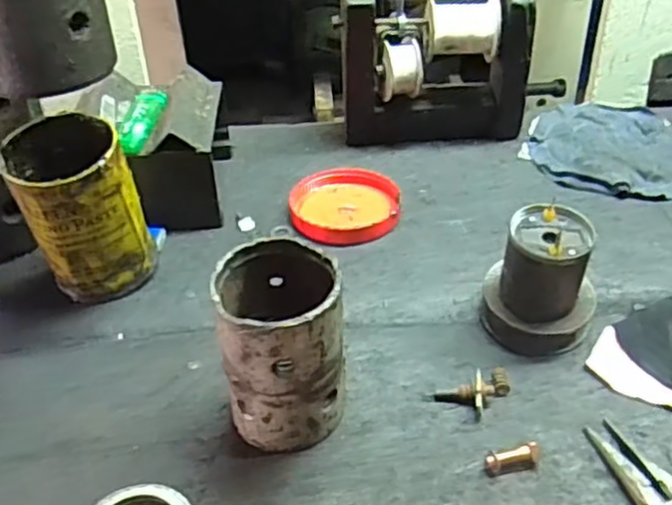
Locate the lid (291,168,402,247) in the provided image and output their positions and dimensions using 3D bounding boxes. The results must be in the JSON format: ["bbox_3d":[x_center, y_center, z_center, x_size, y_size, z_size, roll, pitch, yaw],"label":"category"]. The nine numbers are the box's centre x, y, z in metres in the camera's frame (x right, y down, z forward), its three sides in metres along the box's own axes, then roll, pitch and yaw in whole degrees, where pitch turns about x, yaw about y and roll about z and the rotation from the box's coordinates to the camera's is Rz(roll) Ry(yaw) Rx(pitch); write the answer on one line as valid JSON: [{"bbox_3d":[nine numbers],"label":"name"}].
[{"bbox_3d":[0.007,-0.035,0.569,0.089,0.019,0.082,-2,37,1],"label":"lid"}]

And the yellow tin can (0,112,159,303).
[{"bbox_3d":[-0.177,-0.029,0.481,0.073,0.116,0.074,-2,37,1],"label":"yellow tin can"}]

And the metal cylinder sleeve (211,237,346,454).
[{"bbox_3d":[-0.030,0.051,0.390,0.068,0.104,0.075,-6,39,-3],"label":"metal cylinder sleeve"}]

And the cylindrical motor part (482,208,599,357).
[{"bbox_3d":[0.133,0.019,0.446,0.059,0.078,0.061,-2,37,1],"label":"cylindrical motor part"}]

